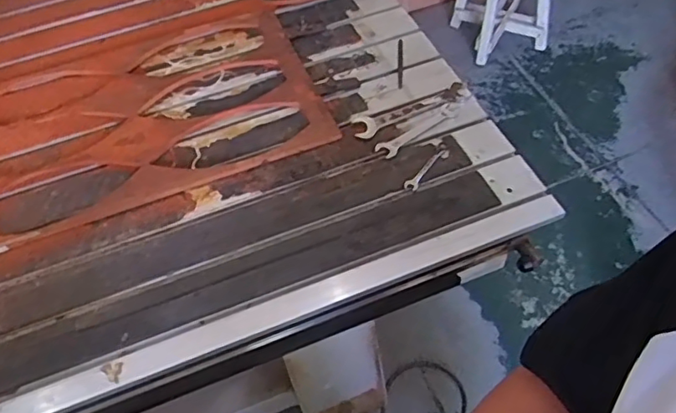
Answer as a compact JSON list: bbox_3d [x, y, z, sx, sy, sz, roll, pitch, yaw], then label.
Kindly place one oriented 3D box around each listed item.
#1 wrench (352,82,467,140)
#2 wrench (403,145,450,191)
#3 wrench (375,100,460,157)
[{"bbox_3d":[0.142,-0.201,1.160,0.246,0.008,0.060,-25,56,-14],"label":"wrench"},{"bbox_3d":[0.166,-0.072,1.062,0.027,0.007,0.127,32,62,24],"label":"wrench"},{"bbox_3d":[0.160,-0.153,1.130,0.198,0.007,0.040,-35,59,-19],"label":"wrench"}]

